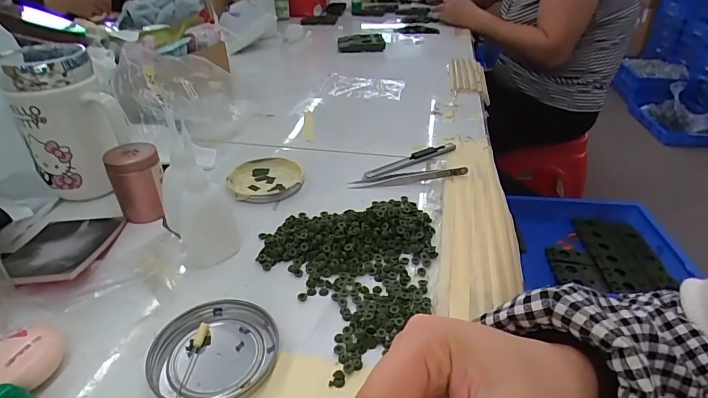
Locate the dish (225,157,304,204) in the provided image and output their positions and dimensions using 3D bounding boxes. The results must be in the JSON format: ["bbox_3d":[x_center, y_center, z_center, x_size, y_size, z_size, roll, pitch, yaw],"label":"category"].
[{"bbox_3d":[-0.096,-0.023,0.456,0.078,0.009,0.078,0,33,0],"label":"dish"}]

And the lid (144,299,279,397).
[{"bbox_3d":[-0.090,0.098,0.272,0.079,0.008,0.074,0,33,0],"label":"lid"}]

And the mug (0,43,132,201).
[{"bbox_3d":[-0.271,-0.069,0.402,0.078,0.135,0.075,-25,41,-32],"label":"mug"}]

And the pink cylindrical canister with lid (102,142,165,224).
[{"bbox_3d":[-0.202,-0.017,0.391,0.042,0.061,0.038,-17,37,-25],"label":"pink cylindrical canister with lid"}]

